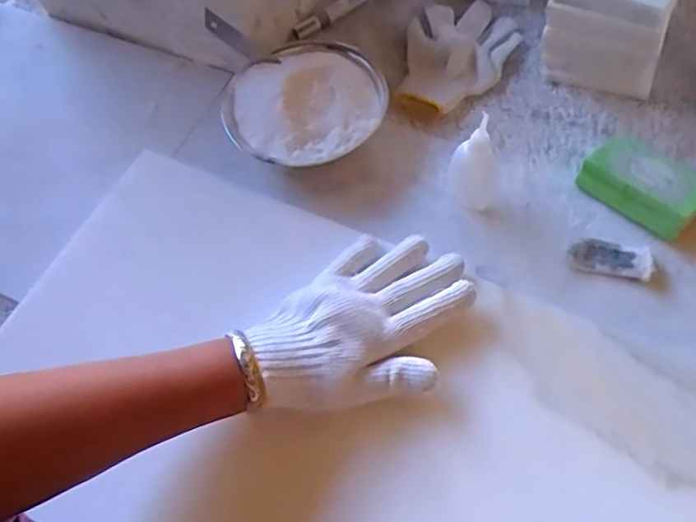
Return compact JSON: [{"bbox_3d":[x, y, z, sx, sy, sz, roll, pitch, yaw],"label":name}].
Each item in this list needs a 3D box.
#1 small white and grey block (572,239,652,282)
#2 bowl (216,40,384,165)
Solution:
[{"bbox_3d":[0.213,-0.002,0.474,0.060,0.008,0.030,11,64,9],"label":"small white and grey block"},{"bbox_3d":[-0.040,-0.144,0.555,0.142,0.046,0.137,-1,63,2],"label":"bowl"}]

